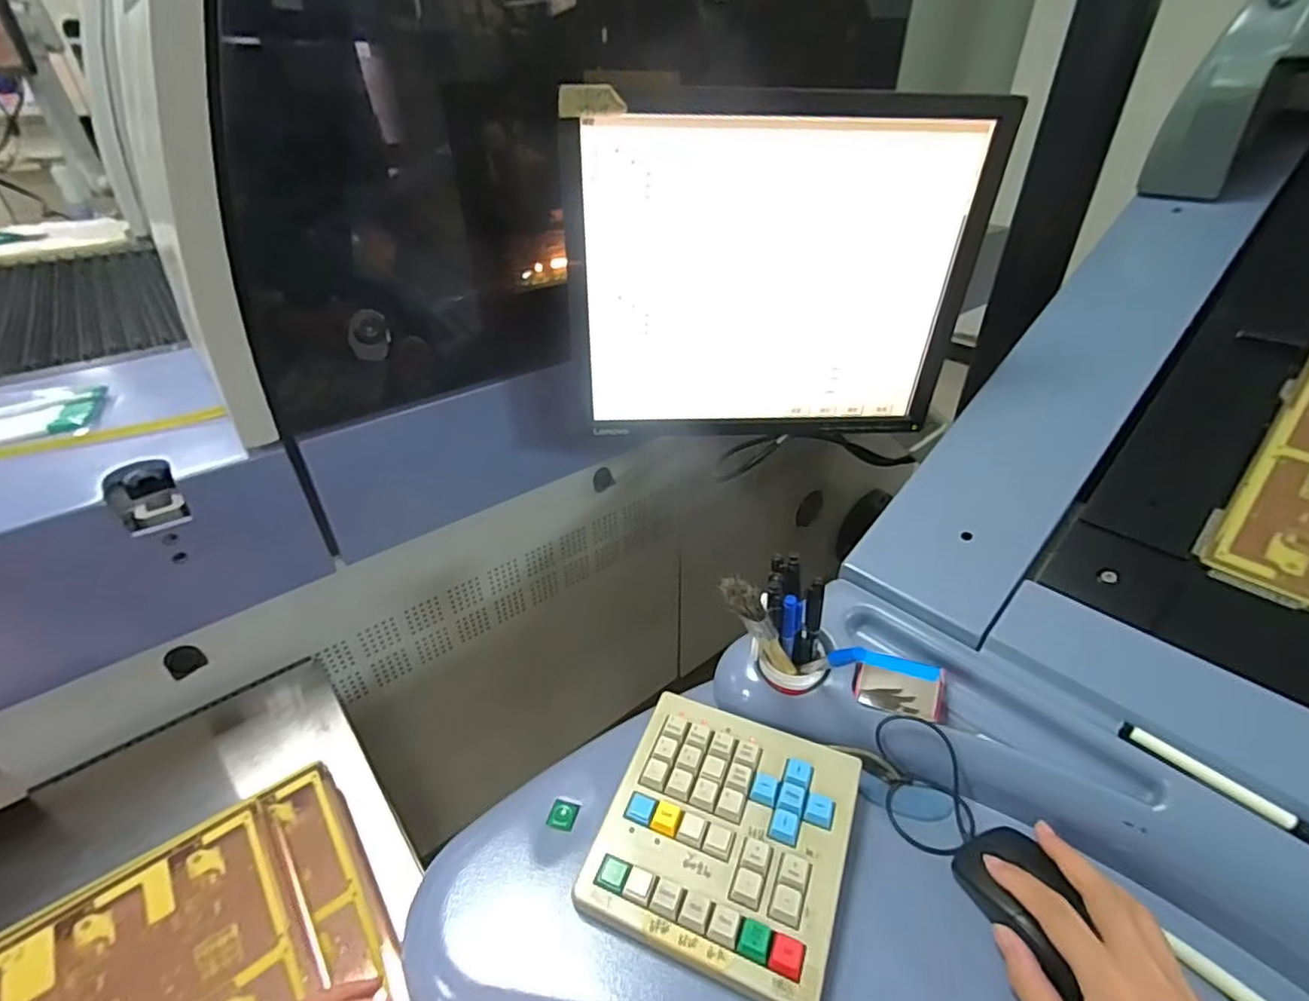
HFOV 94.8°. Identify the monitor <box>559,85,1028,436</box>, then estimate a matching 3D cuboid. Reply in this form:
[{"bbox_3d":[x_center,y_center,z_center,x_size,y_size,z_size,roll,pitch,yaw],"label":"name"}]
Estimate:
[{"bbox_3d":[0.110,-0.203,0.572,0.364,0.292,0.050,-2,35,-3],"label":"monitor"}]

